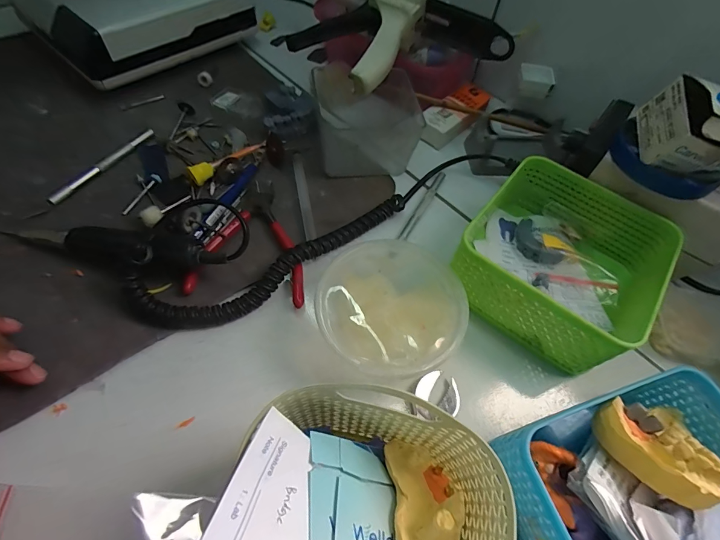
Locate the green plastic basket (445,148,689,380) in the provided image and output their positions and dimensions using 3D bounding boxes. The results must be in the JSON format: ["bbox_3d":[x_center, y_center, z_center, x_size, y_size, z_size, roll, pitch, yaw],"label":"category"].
[{"bbox_3d":[0.153,-0.010,0.289,0.126,0.058,0.131,36,63,14],"label":"green plastic basket"}]

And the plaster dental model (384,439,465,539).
[{"bbox_3d":[0.032,0.112,0.181,0.031,0.029,0.052,-2,58,-6],"label":"plaster dental model"}]

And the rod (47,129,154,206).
[{"bbox_3d":[-0.242,-0.100,0.345,0.008,0.010,0.113,30,60,14],"label":"rod"}]

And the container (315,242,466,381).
[{"bbox_3d":[0.023,0.028,0.267,0.102,0.034,0.100,2,58,-3],"label":"container"}]

